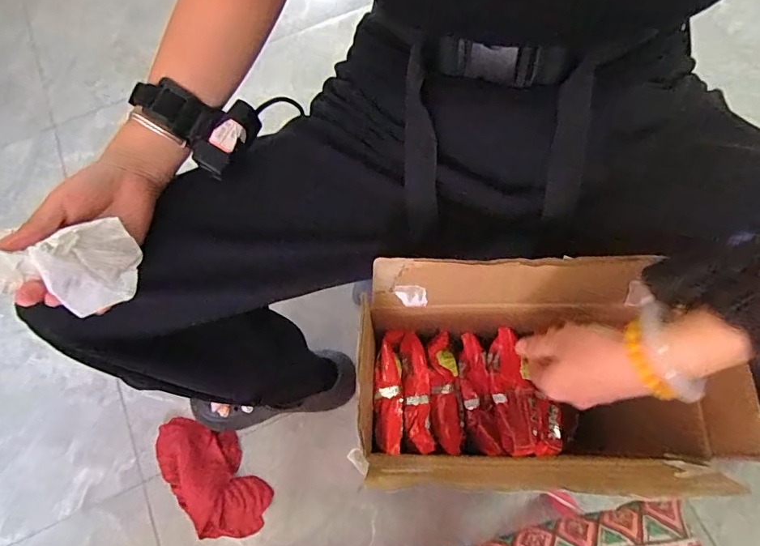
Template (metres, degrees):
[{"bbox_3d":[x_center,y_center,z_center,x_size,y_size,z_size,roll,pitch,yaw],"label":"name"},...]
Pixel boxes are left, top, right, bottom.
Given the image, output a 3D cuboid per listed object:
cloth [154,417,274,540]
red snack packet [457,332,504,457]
[{"bbox_3d":[-0.283,0.334,0.780,0.121,0.041,0.225,-36,73,-9],"label":"cloth"},{"bbox_3d":[0.115,0.145,0.560,0.034,0.029,0.137,-5,65,0],"label":"red snack packet"}]

